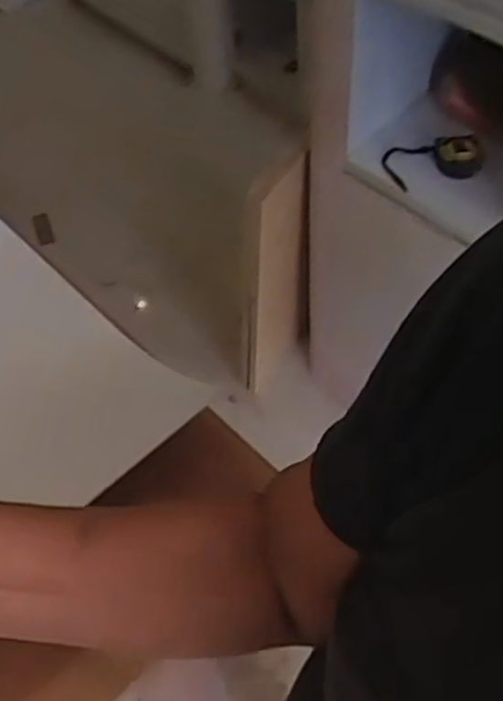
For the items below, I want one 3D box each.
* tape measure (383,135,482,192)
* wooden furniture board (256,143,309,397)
[{"bbox_3d":[0.292,-0.305,1.157,0.154,0.035,0.084,-7,56,0],"label":"tape measure"},{"bbox_3d":[0.056,-0.136,1.592,0.126,0.657,0.044,-9,56,-2],"label":"wooden furniture board"}]

